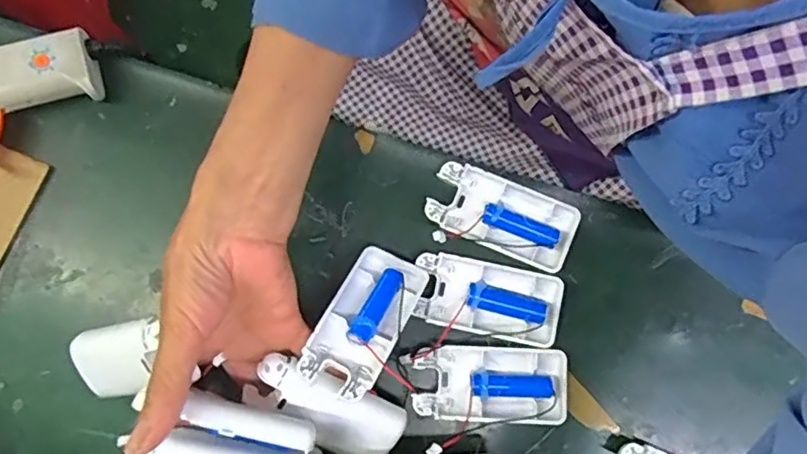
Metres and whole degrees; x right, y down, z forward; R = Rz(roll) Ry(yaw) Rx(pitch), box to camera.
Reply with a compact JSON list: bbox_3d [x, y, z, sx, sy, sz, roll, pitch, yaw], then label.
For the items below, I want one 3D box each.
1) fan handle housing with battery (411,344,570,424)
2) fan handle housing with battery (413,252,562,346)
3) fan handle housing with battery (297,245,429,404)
[{"bbox_3d":[0.055,0.099,0.366,0.094,0.018,0.045,2,84,1],"label":"fan handle housing with battery"},{"bbox_3d":[0.054,0.047,0.372,0.091,0.014,0.046,13,84,2],"label":"fan handle housing with battery"},{"bbox_3d":[-0.023,0.056,0.347,0.045,0.014,0.094,25,60,13],"label":"fan handle housing with battery"}]

